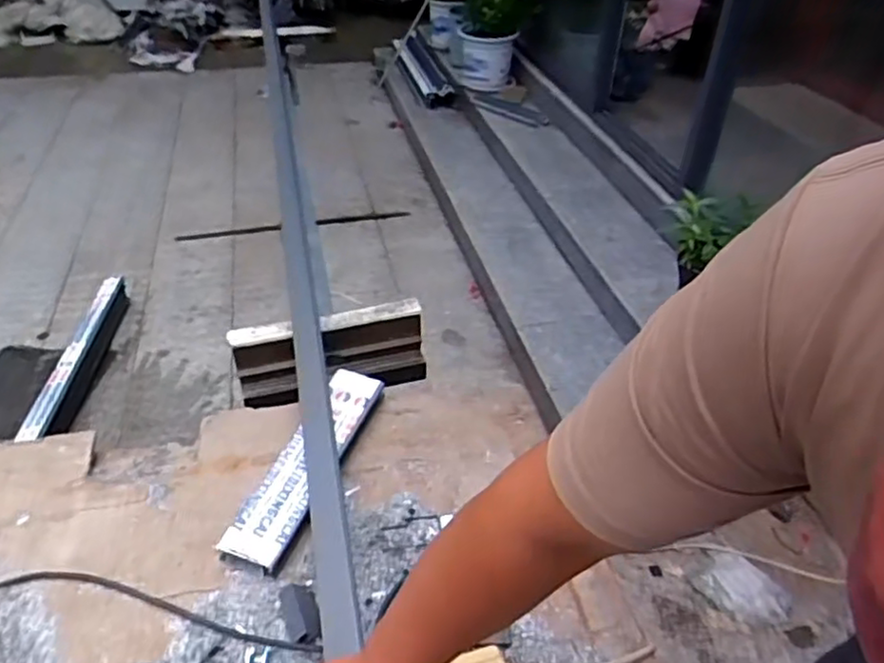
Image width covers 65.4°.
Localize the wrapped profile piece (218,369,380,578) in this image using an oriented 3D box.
[{"bbox_3d":[-0.180,0.175,0.944,0.078,0.037,0.333,15,40,13],"label":"wrapped profile piece"}]

